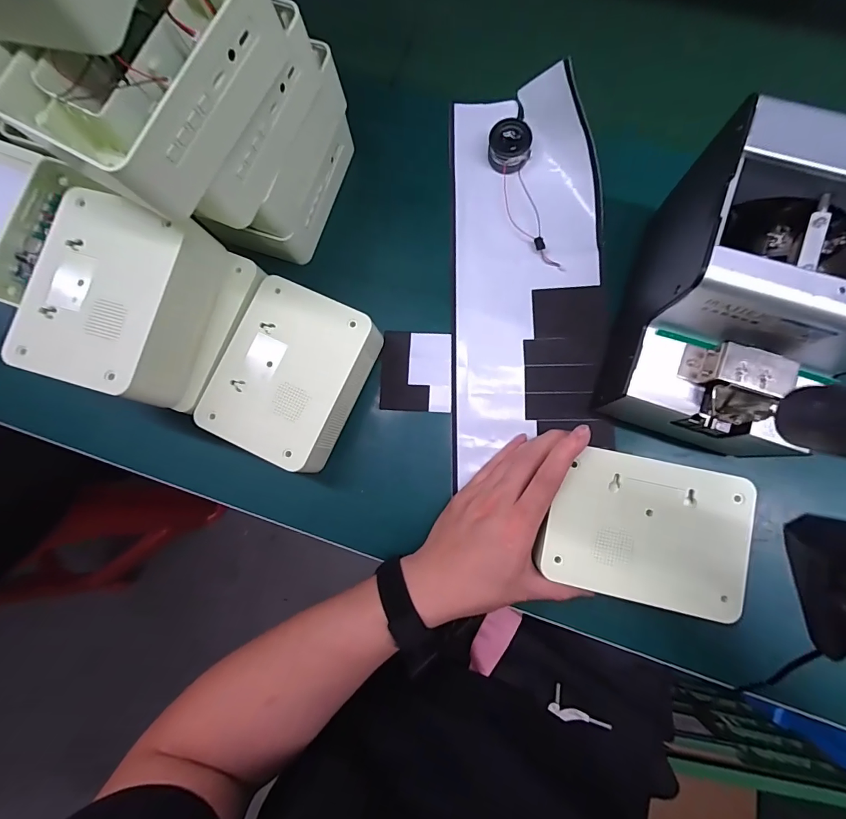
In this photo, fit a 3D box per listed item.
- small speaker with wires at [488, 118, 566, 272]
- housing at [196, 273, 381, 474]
[{"bbox_3d":[0.095,-0.197,0.389,0.038,0.019,0.144,-15,88,-2],"label":"small speaker with wires"},{"bbox_3d":[-0.109,-0.025,0.357,0.107,0.061,0.138,24,84,8],"label":"housing"}]

